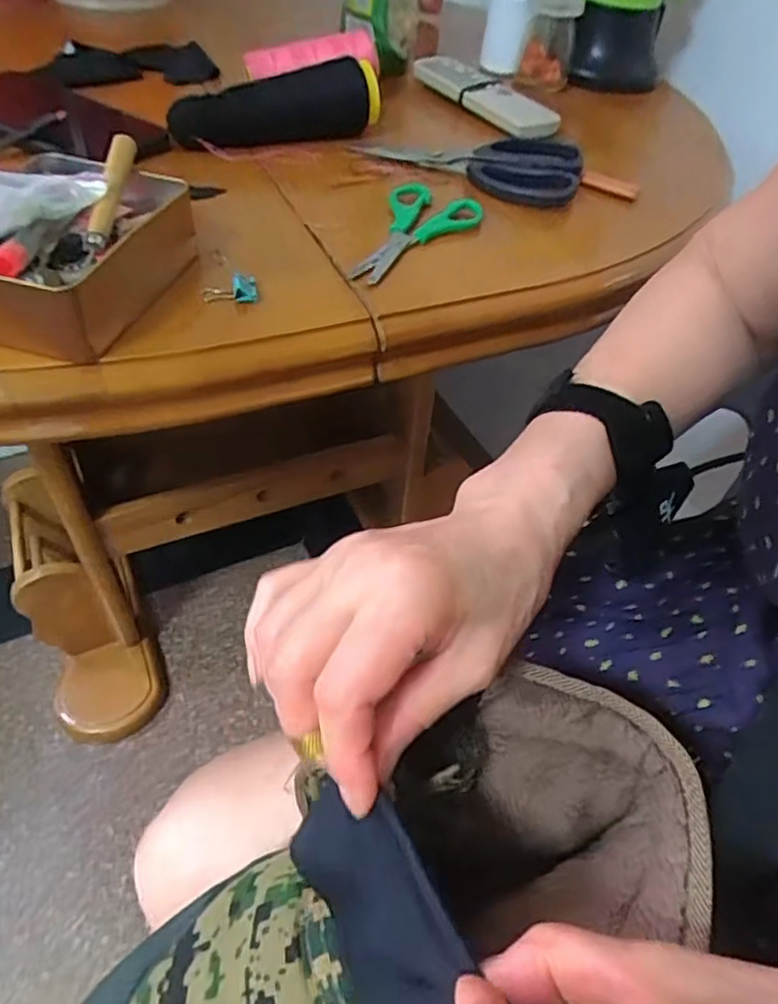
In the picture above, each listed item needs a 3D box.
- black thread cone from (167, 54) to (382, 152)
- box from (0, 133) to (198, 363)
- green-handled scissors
[{"bbox_3d":[-0.086,-0.304,0.499,0.162,0.051,0.054,-16,52,-19],"label":"black thread cone"},{"bbox_3d":[-0.168,-0.139,0.336,0.104,0.053,0.129,12,48,6],"label":"box"},{"bbox_3d":[0.019,-0.171,0.413,0.060,0.011,0.125,16,49,9],"label":"green-handled scissors"}]

